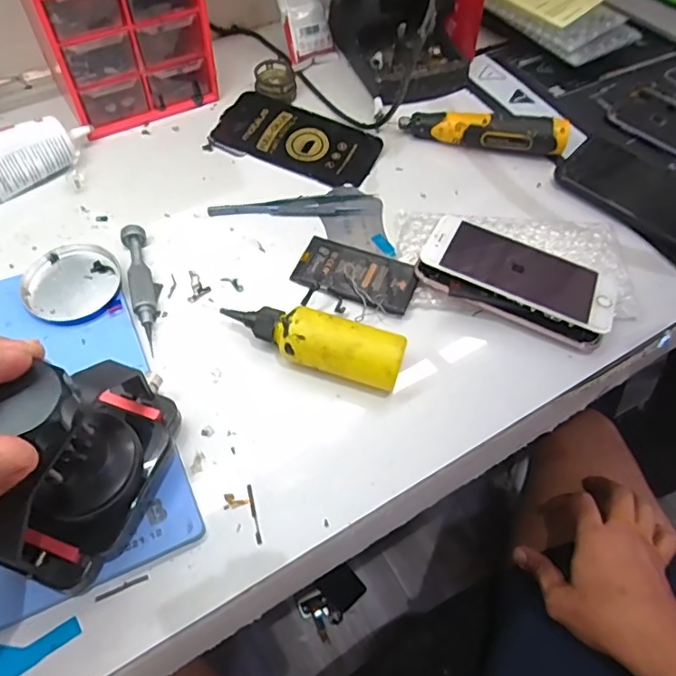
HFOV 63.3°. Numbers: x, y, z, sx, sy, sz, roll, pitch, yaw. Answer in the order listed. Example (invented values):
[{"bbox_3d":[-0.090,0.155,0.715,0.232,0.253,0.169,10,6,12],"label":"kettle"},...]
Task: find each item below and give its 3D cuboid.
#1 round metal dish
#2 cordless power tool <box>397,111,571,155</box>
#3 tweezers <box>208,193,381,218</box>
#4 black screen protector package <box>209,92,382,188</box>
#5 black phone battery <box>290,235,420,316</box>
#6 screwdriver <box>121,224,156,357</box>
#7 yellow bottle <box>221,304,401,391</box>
[{"bbox_3d":[-0.182,-0.038,0.377,0.063,0.004,0.061,0,62,0],"label":"round metal dish"},{"bbox_3d":[0.127,-0.178,0.477,0.139,0.030,0.025,6,59,0],"label":"cordless power tool"},{"bbox_3d":[-0.033,-0.106,0.440,0.135,0.006,0.023,-6,60,-8],"label":"tweezers"},{"bbox_3d":[-0.037,-0.175,0.482,0.142,0.004,0.075,23,60,9],"label":"black screen protector package"},{"bbox_3d":[0.013,-0.047,0.400,0.085,0.008,0.045,20,58,13],"label":"black phone battery"},{"bbox_3d":[-0.138,-0.036,0.383,0.016,0.014,0.102,-11,60,-11],"label":"screwdriver"},{"bbox_3d":[-0.016,0.005,0.353,0.113,0.036,0.031,16,59,5],"label":"yellow bottle"}]

